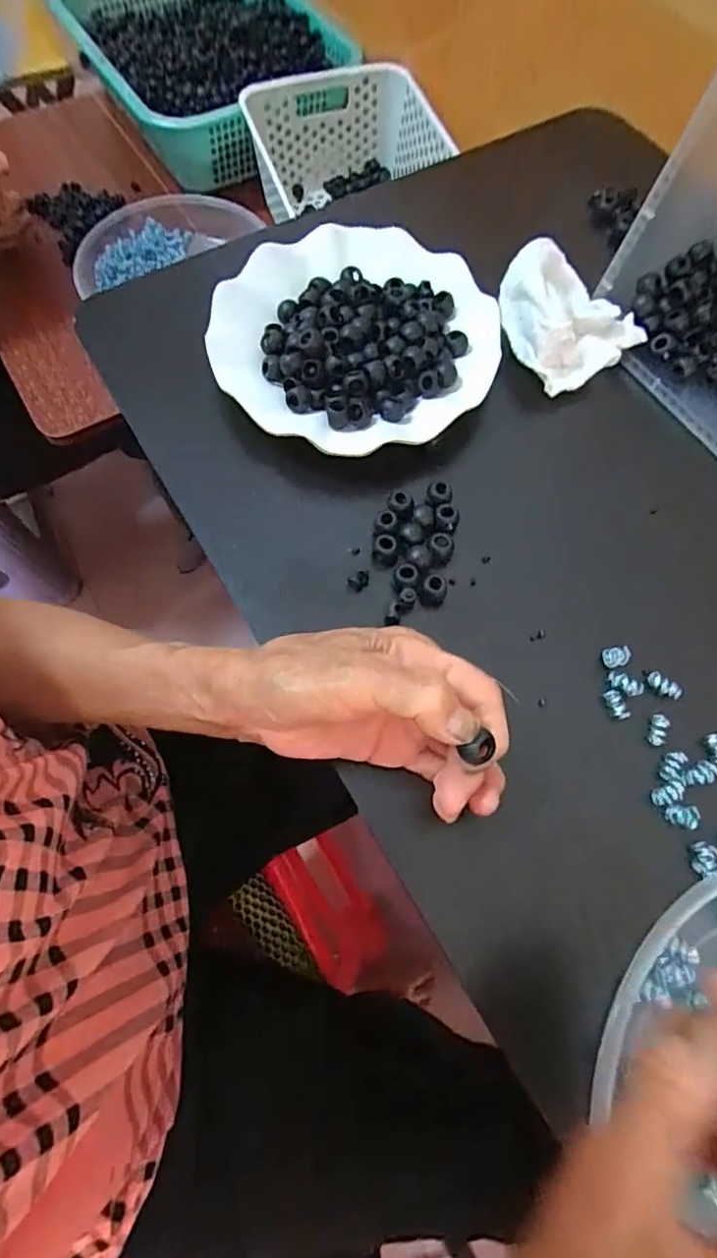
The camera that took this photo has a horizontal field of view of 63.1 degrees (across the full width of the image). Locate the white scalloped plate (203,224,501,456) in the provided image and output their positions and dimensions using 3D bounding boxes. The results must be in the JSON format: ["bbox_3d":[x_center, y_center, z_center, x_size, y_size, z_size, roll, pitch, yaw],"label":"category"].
[{"bbox_3d":[-0.002,-0.192,0.372,0.171,0.023,0.173,-41,74,-15],"label":"white scalloped plate"}]

